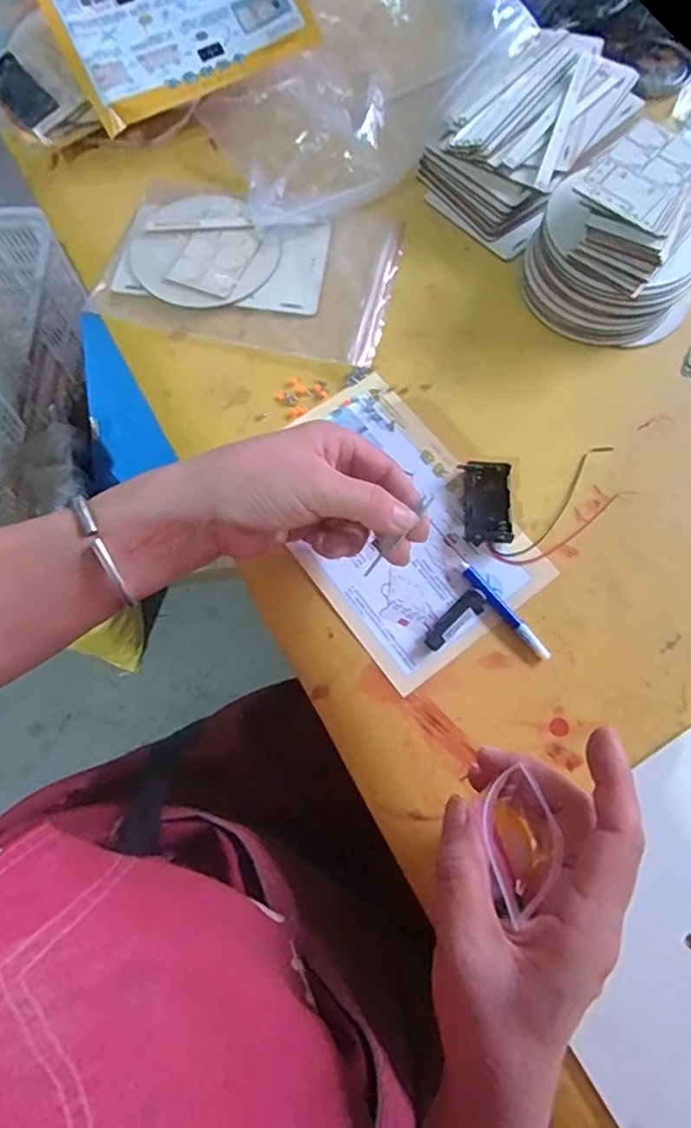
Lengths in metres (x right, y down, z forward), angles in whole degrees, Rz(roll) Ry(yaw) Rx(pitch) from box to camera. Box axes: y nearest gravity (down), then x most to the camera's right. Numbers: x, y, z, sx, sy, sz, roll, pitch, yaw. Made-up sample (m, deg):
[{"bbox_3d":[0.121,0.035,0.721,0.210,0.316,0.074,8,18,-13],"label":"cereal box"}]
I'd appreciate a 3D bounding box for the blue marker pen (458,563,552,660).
[{"bbox_3d":[0.105,0.031,0.394,0.012,0.008,0.081,-38,76,-11],"label":"blue marker pen"}]

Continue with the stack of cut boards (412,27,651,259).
[{"bbox_3d":[0.157,-0.365,0.499,0.125,0.050,0.202,37,76,11],"label":"stack of cut boards"}]

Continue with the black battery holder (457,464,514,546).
[{"bbox_3d":[0.100,-0.042,0.416,0.034,0.013,0.060,-3,72,-1],"label":"black battery holder"}]

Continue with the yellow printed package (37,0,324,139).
[{"bbox_3d":[-0.143,-0.473,0.514,0.203,0.017,0.143,-26,87,-6],"label":"yellow printed package"}]

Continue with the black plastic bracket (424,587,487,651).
[{"bbox_3d":[0.074,0.037,0.396,0.051,0.007,0.017,-43,77,-12],"label":"black plastic bracket"}]

